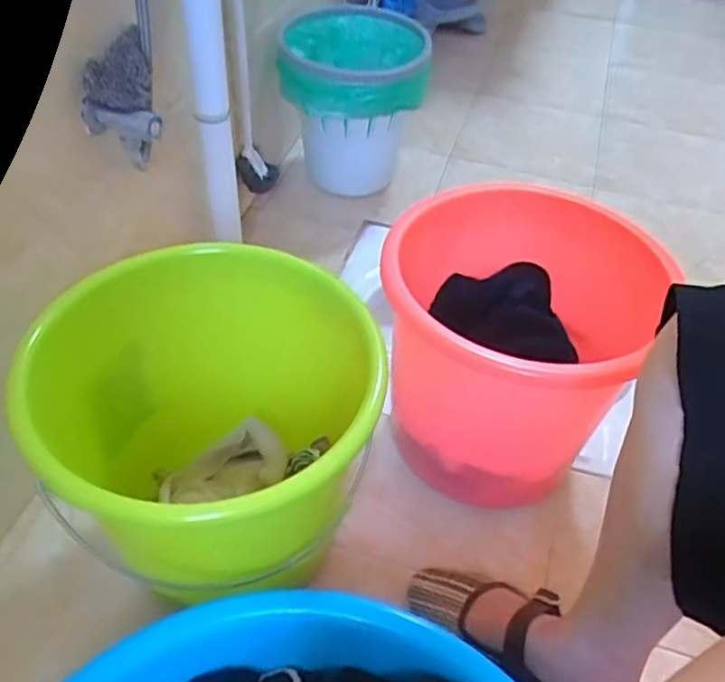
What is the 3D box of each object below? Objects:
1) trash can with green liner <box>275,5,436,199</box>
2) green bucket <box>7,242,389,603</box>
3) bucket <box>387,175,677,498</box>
[{"bbox_3d":[-0.020,-0.413,1.206,0.237,0.298,0.306,1,45,-3],"label":"trash can with green liner"},{"bbox_3d":[-0.155,0.107,0.688,0.290,0.292,0.281,2,45,-2],"label":"green bucket"},{"bbox_3d":[0.154,0.010,0.781,0.294,0.263,0.282,2,45,-2],"label":"bucket"}]

